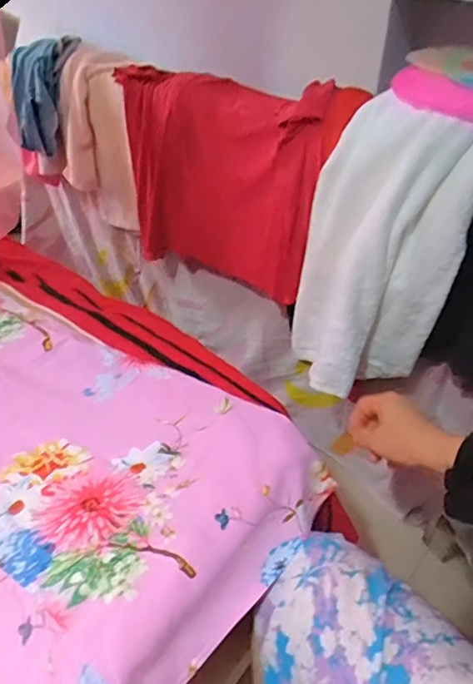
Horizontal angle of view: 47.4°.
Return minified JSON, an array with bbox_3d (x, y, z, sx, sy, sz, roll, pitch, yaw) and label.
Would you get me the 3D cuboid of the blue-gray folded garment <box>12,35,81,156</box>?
[{"bbox_3d":[-0.386,-0.495,1.064,0.122,0.228,0.073,31,23,34],"label":"blue-gray folded garment"}]

